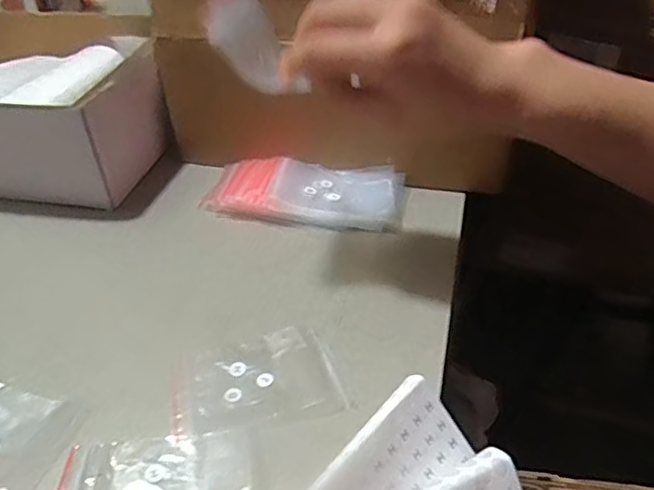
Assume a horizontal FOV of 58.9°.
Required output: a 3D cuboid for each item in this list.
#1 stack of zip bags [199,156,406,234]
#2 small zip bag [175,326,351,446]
[{"bbox_3d":[-0.019,-0.046,0.495,0.163,0.026,0.075,3,38,8],"label":"stack of zip bags"},{"bbox_3d":[-0.043,0.080,0.351,0.095,0.004,0.065,-9,38,-8],"label":"small zip bag"}]

